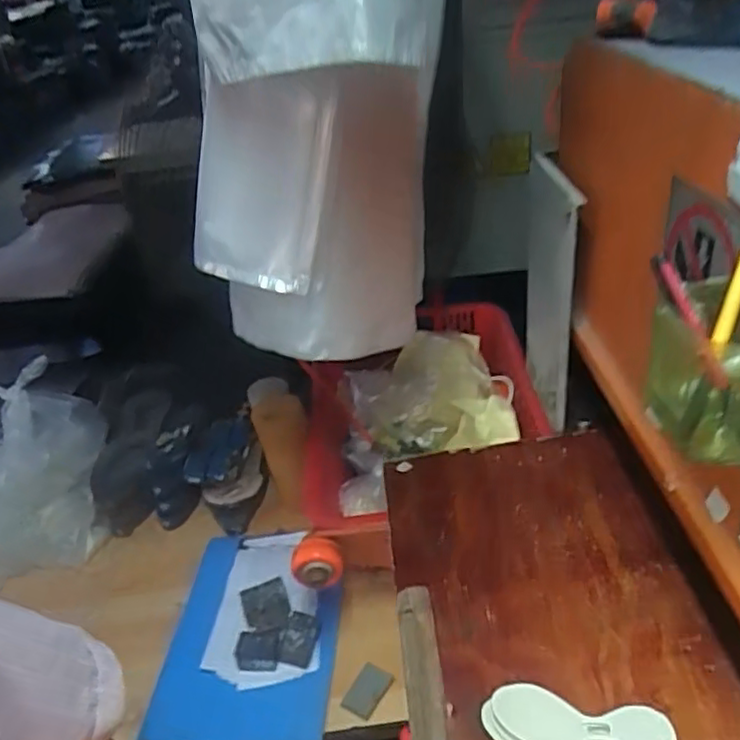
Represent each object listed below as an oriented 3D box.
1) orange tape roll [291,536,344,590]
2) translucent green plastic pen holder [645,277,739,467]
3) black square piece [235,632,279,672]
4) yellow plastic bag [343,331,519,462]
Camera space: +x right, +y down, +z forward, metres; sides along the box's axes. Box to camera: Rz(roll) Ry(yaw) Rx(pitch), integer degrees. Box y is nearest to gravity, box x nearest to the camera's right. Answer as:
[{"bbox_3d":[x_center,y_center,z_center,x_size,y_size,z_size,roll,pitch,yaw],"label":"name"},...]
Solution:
[{"bbox_3d":[-0.063,0.228,0.786,0.059,0.053,0.040,-6,31,-9],"label":"orange tape roll"},{"bbox_3d":[0.216,0.006,0.402,0.085,0.090,0.085,12,33,21],"label":"translucent green plastic pen holder"},{"bbox_3d":[-0.144,0.363,0.849,0.052,0.027,0.040,1,31,2],"label":"black square piece"},{"bbox_3d":[0.106,0.047,1.120,0.272,0.119,0.253,5,31,10],"label":"yellow plastic bag"}]

